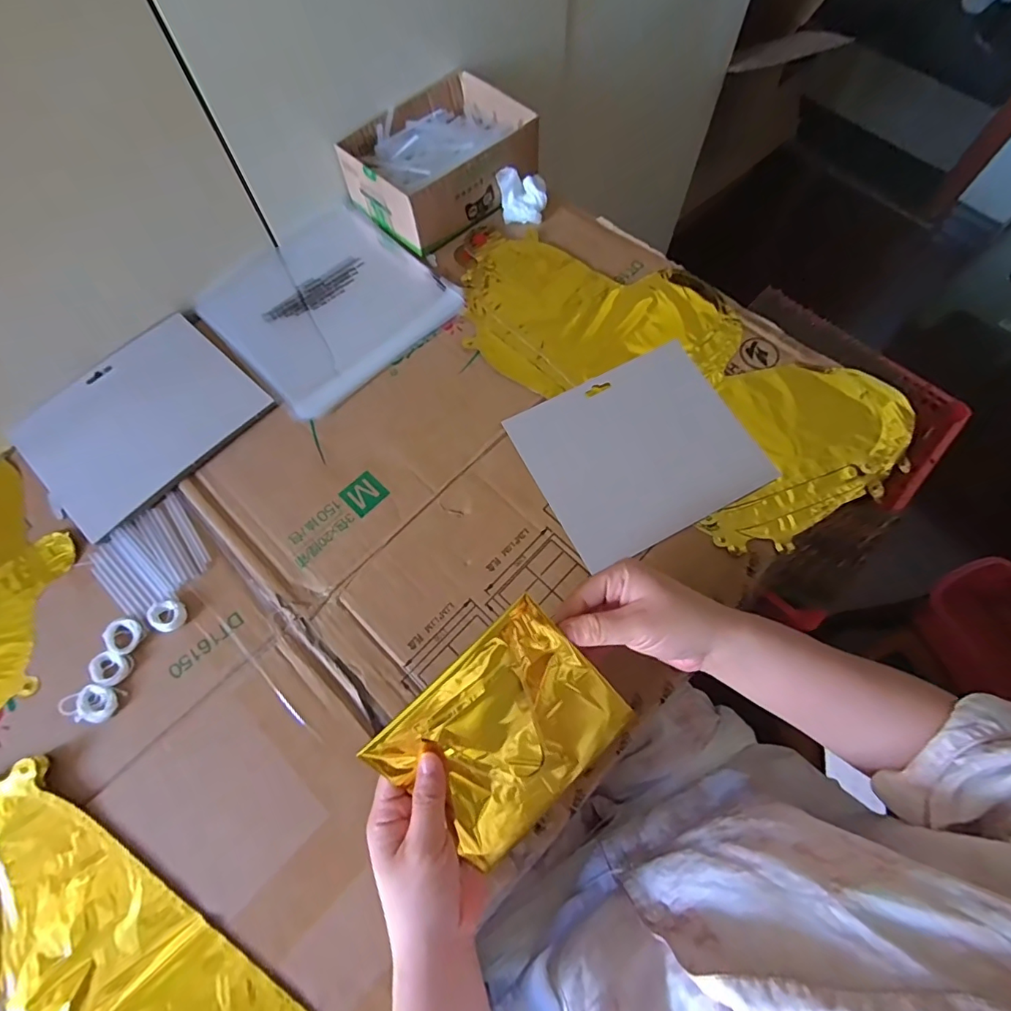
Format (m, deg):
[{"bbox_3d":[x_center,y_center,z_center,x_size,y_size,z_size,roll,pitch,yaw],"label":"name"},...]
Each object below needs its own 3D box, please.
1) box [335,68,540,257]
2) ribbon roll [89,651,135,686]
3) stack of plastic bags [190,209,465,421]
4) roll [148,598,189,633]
[{"bbox_3d":[-0.070,-0.386,0.572,0.193,0.061,0.143,-42,73,-14],"label":"box"},{"bbox_3d":[-0.303,0.126,0.393,0.028,0.006,0.023,6,69,4],"label":"ribbon roll"},{"bbox_3d":[-0.192,-0.218,0.542,0.210,0.023,0.229,-41,70,-16],"label":"stack of plastic bags"},{"bbox_3d":[-0.269,0.088,0.407,0.027,0.006,0.025,0,68,1],"label":"roll"}]

